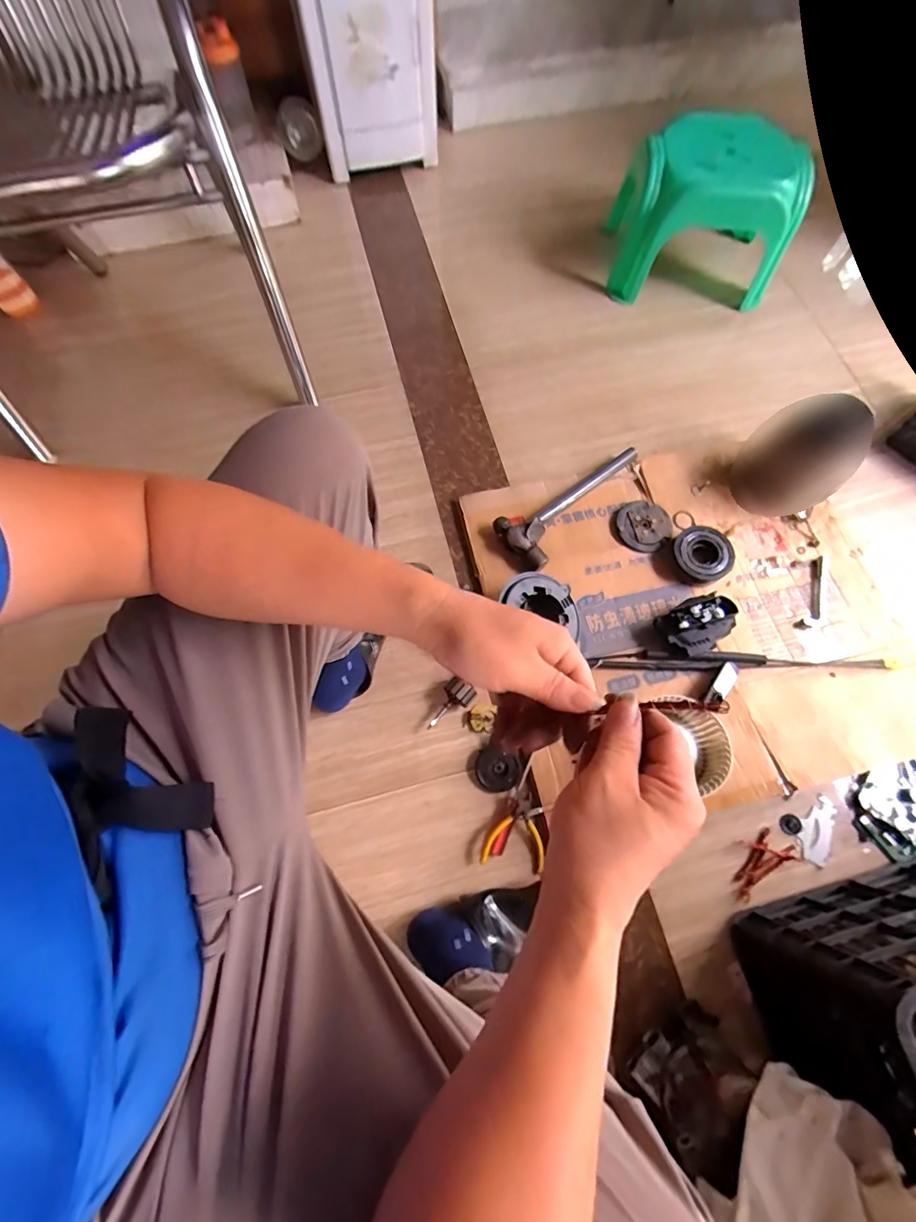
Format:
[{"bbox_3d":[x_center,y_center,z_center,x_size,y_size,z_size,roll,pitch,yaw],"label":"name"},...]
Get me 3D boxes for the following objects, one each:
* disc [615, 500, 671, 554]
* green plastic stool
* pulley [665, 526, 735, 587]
[{"bbox_3d":[0.355,-0.167,0.896,0.096,0.015,0.111,34,71,14],"label":"disc"},{"bbox_3d":[0.566,-0.935,1.106,0.358,0.258,0.268,1,67,0],"label":"green plastic stool"},{"bbox_3d":[0.448,-0.103,0.862,0.104,0.039,0.103,0,67,0],"label":"pulley"}]

